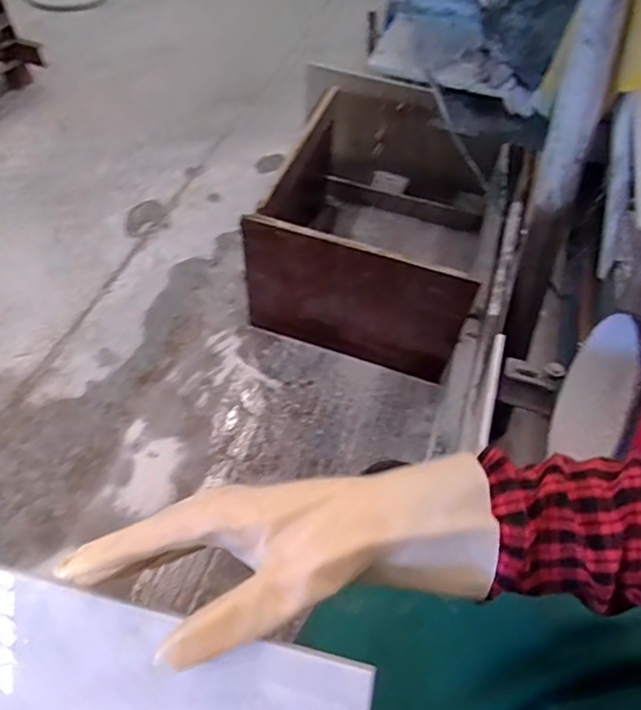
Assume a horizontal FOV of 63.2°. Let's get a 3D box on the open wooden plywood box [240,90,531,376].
[{"bbox_3d":[0.199,-0.415,1.531,0.594,0.400,0.814,18,54,9],"label":"open wooden plywood box"}]

